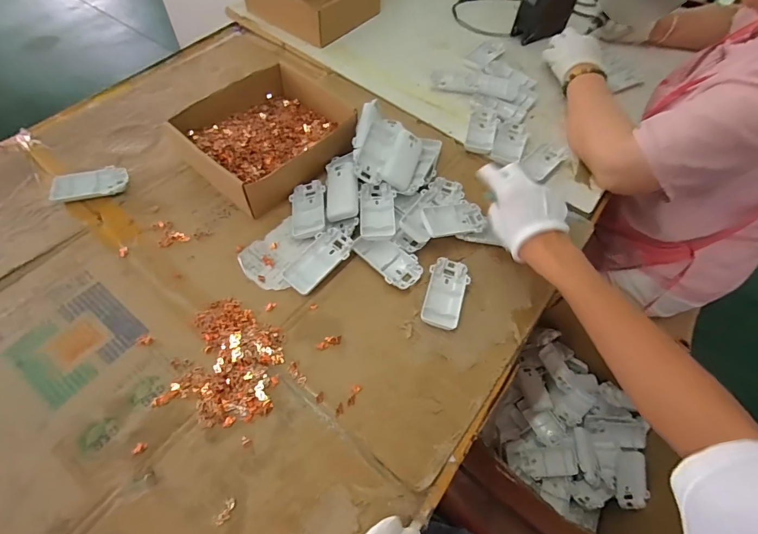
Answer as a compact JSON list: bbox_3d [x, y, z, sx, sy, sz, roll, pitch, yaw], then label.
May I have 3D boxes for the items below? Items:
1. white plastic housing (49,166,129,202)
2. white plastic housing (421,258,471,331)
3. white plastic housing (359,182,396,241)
[{"bbox_3d":[-0.401,-0.113,0.565,0.095,0.017,0.048,-12,60,-11],"label":"white plastic housing"},{"bbox_3d":[0.085,0.031,0.516,0.049,0.015,0.098,12,59,4],"label":"white plastic housing"},{"bbox_3d":[-0.002,-0.075,0.552,0.047,0.015,0.092,0,59,-4],"label":"white plastic housing"}]

